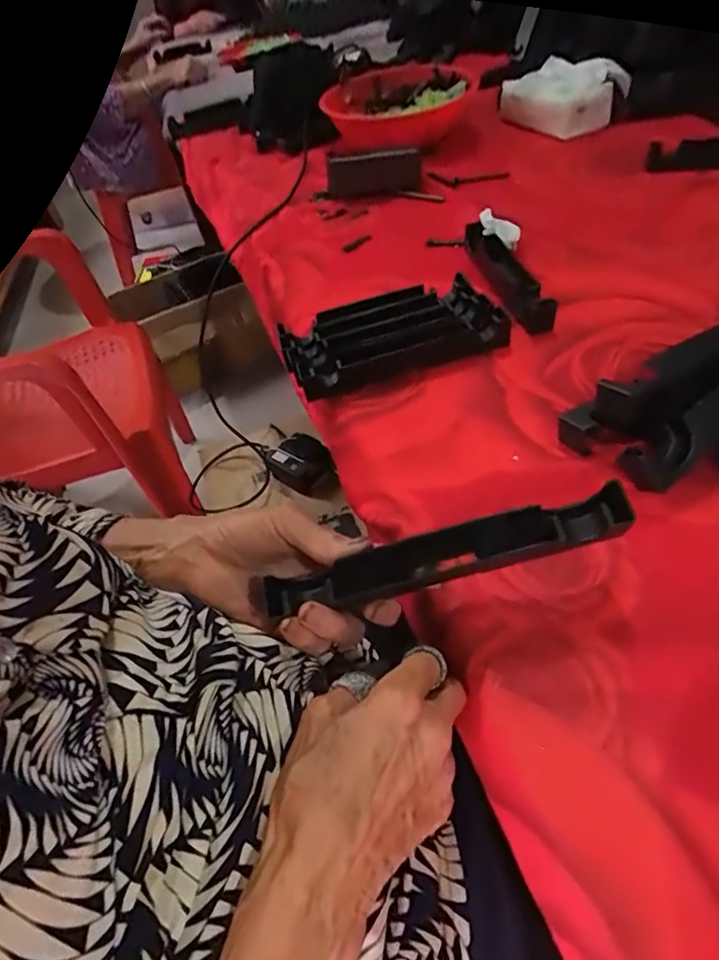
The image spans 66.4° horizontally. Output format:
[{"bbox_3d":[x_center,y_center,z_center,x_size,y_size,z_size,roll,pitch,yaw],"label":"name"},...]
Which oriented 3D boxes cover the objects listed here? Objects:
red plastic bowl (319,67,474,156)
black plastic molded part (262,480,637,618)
[{"bbox_3d":[0.054,-0.551,0.818,0.207,0.078,0.207,-5,46,6],"label":"red plastic bowl"},{"bbox_3d":[0.046,0.042,0.295,0.191,0.033,0.025,-15,41,3],"label":"black plastic molded part"}]

